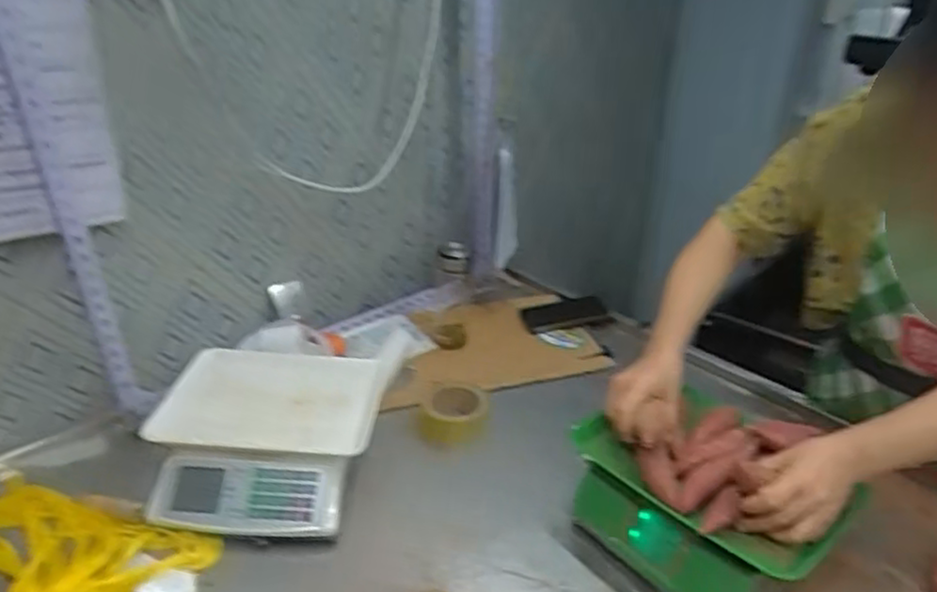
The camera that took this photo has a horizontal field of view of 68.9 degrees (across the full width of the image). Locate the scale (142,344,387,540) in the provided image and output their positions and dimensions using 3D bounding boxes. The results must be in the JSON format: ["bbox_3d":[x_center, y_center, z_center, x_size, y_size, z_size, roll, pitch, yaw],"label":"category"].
[{"bbox_3d":[-0.263,0.183,0.888,0.279,0.085,0.262,4,29,4],"label":"scale"}]

